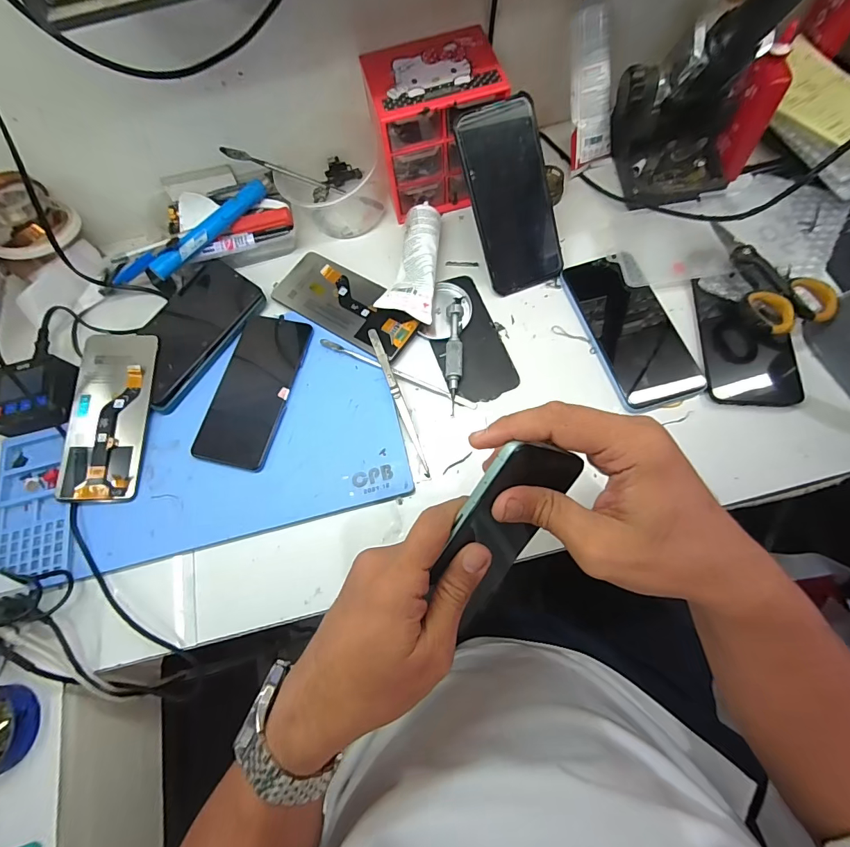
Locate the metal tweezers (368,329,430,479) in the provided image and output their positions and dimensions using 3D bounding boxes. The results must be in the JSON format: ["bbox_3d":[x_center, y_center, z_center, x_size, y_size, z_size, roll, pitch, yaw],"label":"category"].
[{"bbox_3d":[-0.025,-0.024,0.393,0.009,0.013,0.155,-21,70,-3],"label":"metal tweezers"}]

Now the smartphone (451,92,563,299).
[{"bbox_3d":[0.086,-0.220,0.412,0.078,0.009,0.165,-21,112,-4],"label":"smartphone"}]

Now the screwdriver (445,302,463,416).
[{"bbox_3d":[0.029,-0.065,0.407,0.016,0.019,0.109,0,71,5],"label":"screwdriver"}]

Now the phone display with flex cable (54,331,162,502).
[{"bbox_3d":[-0.301,-0.009,0.393,0.070,0.009,0.163,-1,76,-1],"label":"phone display with flex cable"}]

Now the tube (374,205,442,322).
[{"bbox_3d":[-0.005,-0.169,0.436,0.053,0.027,0.138,12,72,9],"label":"tube"}]

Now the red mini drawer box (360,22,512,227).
[{"bbox_3d":[0.010,-0.314,0.446,0.124,0.118,0.110,-15,70,-1],"label":"red mini drawer box"}]

